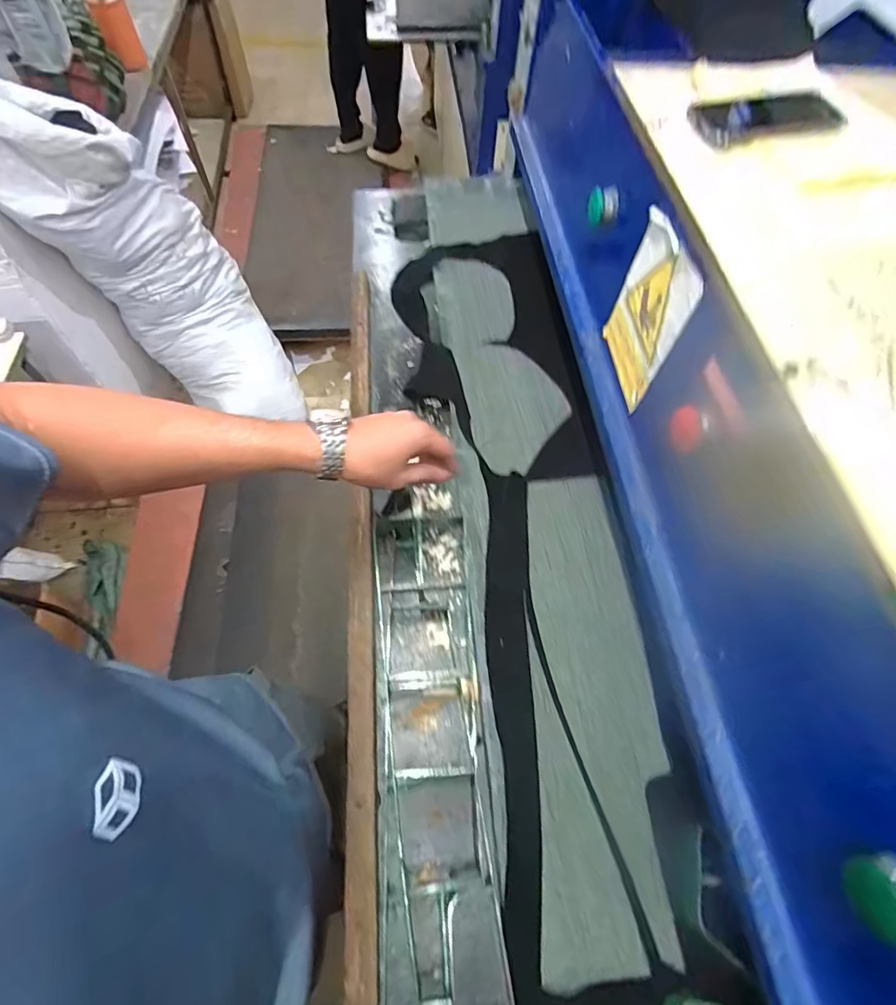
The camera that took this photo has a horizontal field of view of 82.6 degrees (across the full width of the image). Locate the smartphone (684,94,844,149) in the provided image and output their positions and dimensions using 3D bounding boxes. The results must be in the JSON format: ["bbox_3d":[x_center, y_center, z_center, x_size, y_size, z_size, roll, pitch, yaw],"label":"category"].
[{"bbox_3d":[0.362,-0.438,0.580,0.179,0.014,0.080,-12,63,-10],"label":"smartphone"}]

